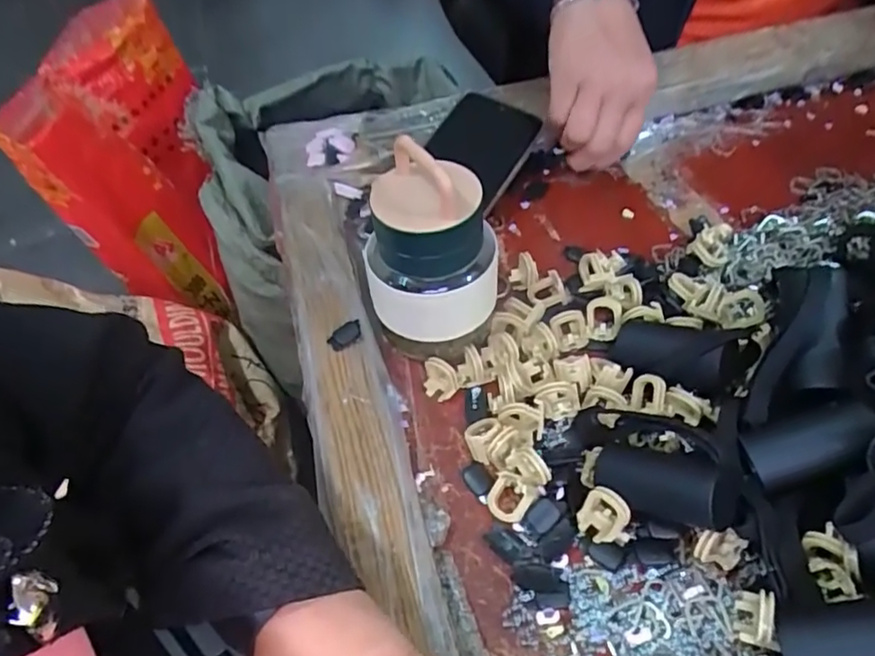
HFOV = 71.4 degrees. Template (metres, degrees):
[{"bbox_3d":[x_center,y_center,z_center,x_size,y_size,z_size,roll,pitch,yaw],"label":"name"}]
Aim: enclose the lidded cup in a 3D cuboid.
[{"bbox_3d":[-0.005,-0.043,0.350,0.074,0.111,0.065,-5,49,1],"label":"lidded cup"}]

